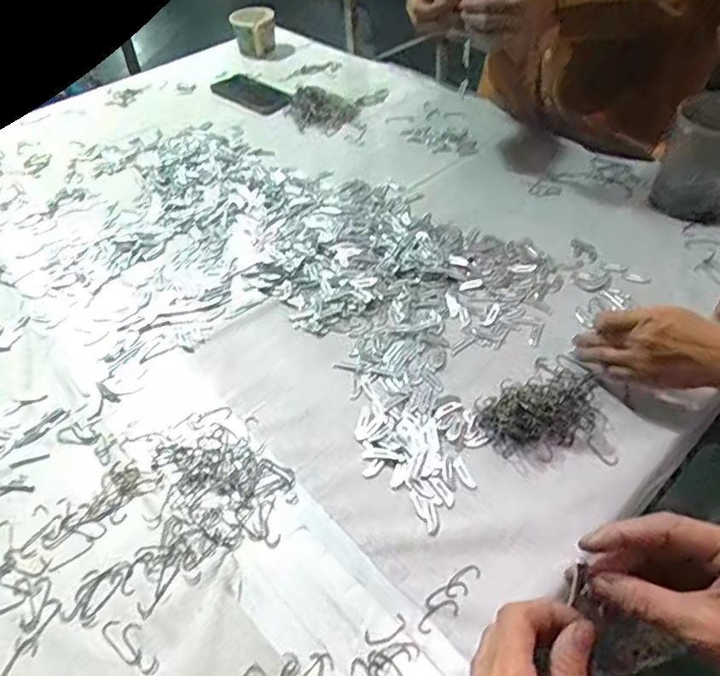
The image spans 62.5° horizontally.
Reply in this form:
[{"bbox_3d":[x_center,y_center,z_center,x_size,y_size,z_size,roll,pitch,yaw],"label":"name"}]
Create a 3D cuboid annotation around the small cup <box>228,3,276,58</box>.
[{"bbox_3d":[-0.221,-0.640,1.243,0.094,0.072,0.098,-7,46,-2],"label":"small cup"}]

